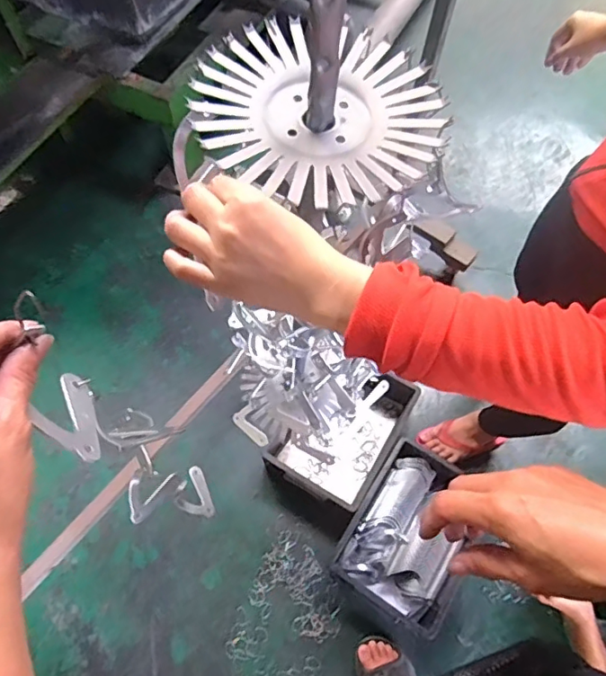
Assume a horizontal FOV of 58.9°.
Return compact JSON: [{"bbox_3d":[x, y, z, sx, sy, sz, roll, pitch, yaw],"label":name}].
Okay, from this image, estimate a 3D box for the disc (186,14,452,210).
[{"bbox_3d":[0.013,-0.191,0.439,0.200,0.022,0.192,0,63,0],"label":"disc"}]

